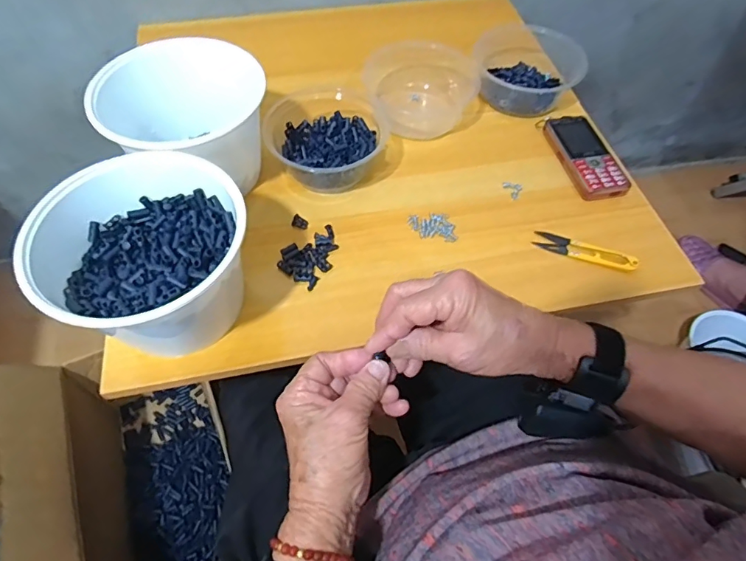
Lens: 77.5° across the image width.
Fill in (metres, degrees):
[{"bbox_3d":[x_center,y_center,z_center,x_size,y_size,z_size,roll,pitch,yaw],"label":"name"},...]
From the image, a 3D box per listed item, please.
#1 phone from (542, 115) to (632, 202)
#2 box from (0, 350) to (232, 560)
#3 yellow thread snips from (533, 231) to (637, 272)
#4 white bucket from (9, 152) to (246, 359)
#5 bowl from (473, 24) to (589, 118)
[{"bbox_3d":[0.259,-0.153,0.566,0.059,0.022,0.132,-10,59,-9],"label":"phone"},{"bbox_3d":[-0.365,0.300,0.699,0.198,0.294,0.361,-19,61,-13],"label":"box"},{"bbox_3d":[0.227,-0.032,0.497,0.104,0.010,0.023,20,59,10],"label":"yellow thread snips"},{"bbox_3d":[-0.190,-0.014,0.410,0.145,0.116,0.159,1,58,-2],"label":"white bucket"},{"bbox_3d":[0.210,-0.293,0.633,0.151,0.057,0.128,-37,66,-22],"label":"bowl"}]

